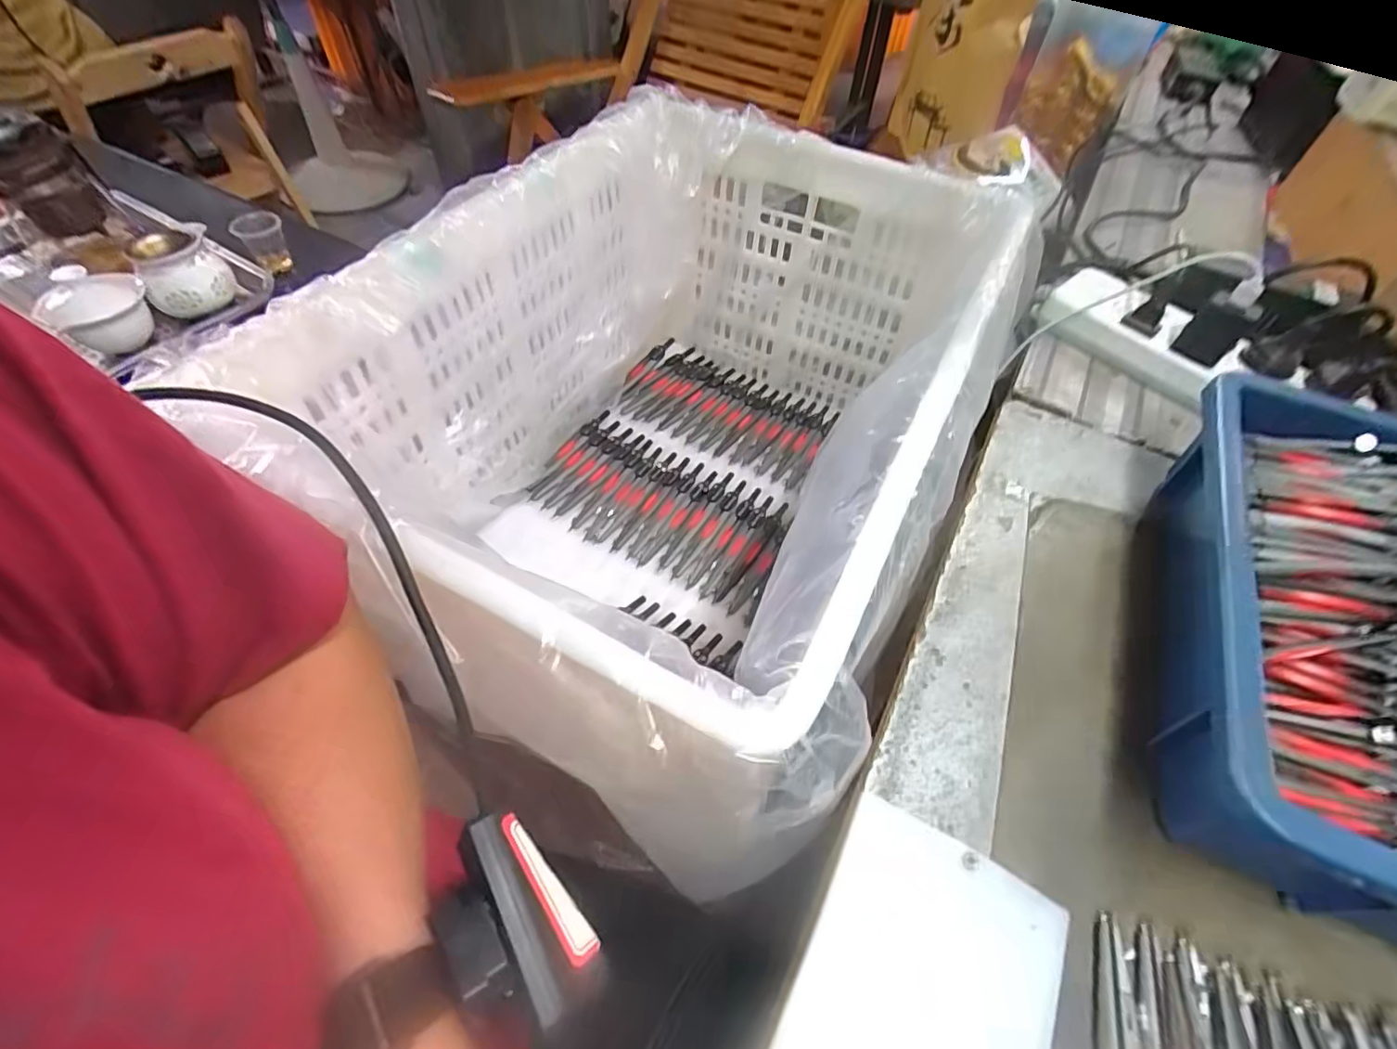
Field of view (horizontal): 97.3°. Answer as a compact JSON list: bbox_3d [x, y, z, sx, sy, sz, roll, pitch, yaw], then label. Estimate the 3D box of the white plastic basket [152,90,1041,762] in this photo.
[{"bbox_3d":[-0.006,-0.078,0.476,0.355,0.254,0.482,27,56,16],"label":"white plastic basket"}]

